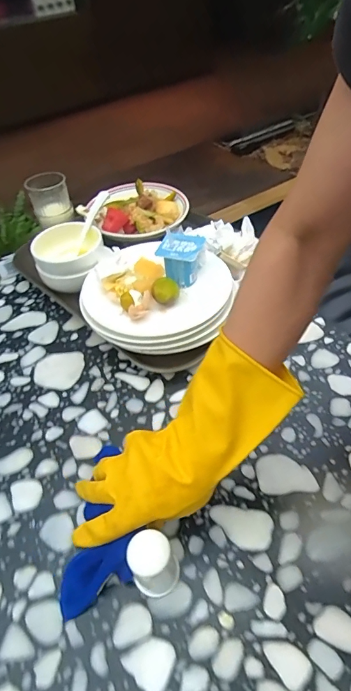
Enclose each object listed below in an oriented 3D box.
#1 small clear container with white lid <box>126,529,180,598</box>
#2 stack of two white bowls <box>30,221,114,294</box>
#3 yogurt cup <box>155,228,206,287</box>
[{"bbox_3d":[-0.019,0.205,0.378,0.041,0.072,0.038,-5,47,0],"label":"small clear container with white lid"},{"bbox_3d":[-0.177,-0.143,0.696,0.115,0.089,0.108,-22,50,-13],"label":"stack of two white bowls"},{"bbox_3d":[0.009,-0.128,0.609,0.061,0.060,0.060,6,50,12],"label":"yogurt cup"}]

